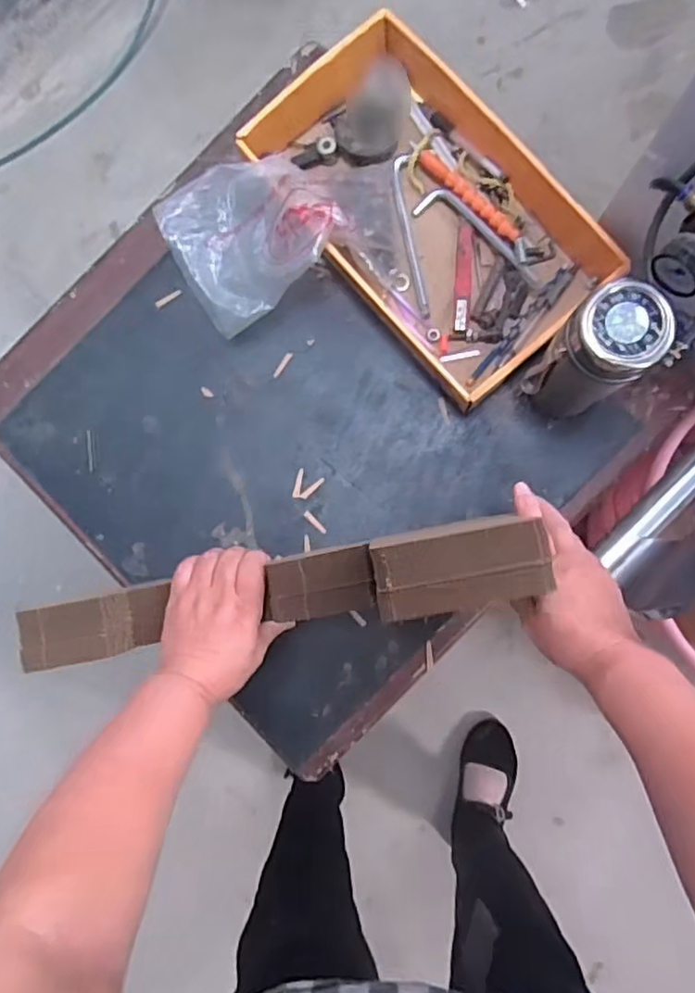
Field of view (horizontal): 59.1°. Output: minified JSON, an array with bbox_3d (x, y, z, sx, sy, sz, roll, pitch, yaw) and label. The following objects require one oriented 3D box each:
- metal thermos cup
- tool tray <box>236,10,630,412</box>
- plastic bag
[{"bbox_3d":[0.212,-0.120,0.543,0.066,0.202,0.064,0,89,5],"label":"metal thermos cup"},{"bbox_3d":[0.081,-0.296,0.637,0.213,0.068,0.378,-43,86,3],"label":"tool tray"},{"bbox_3d":[-0.063,-0.275,0.642,0.233,0.089,0.148,-18,87,4],"label":"plastic bag"}]

